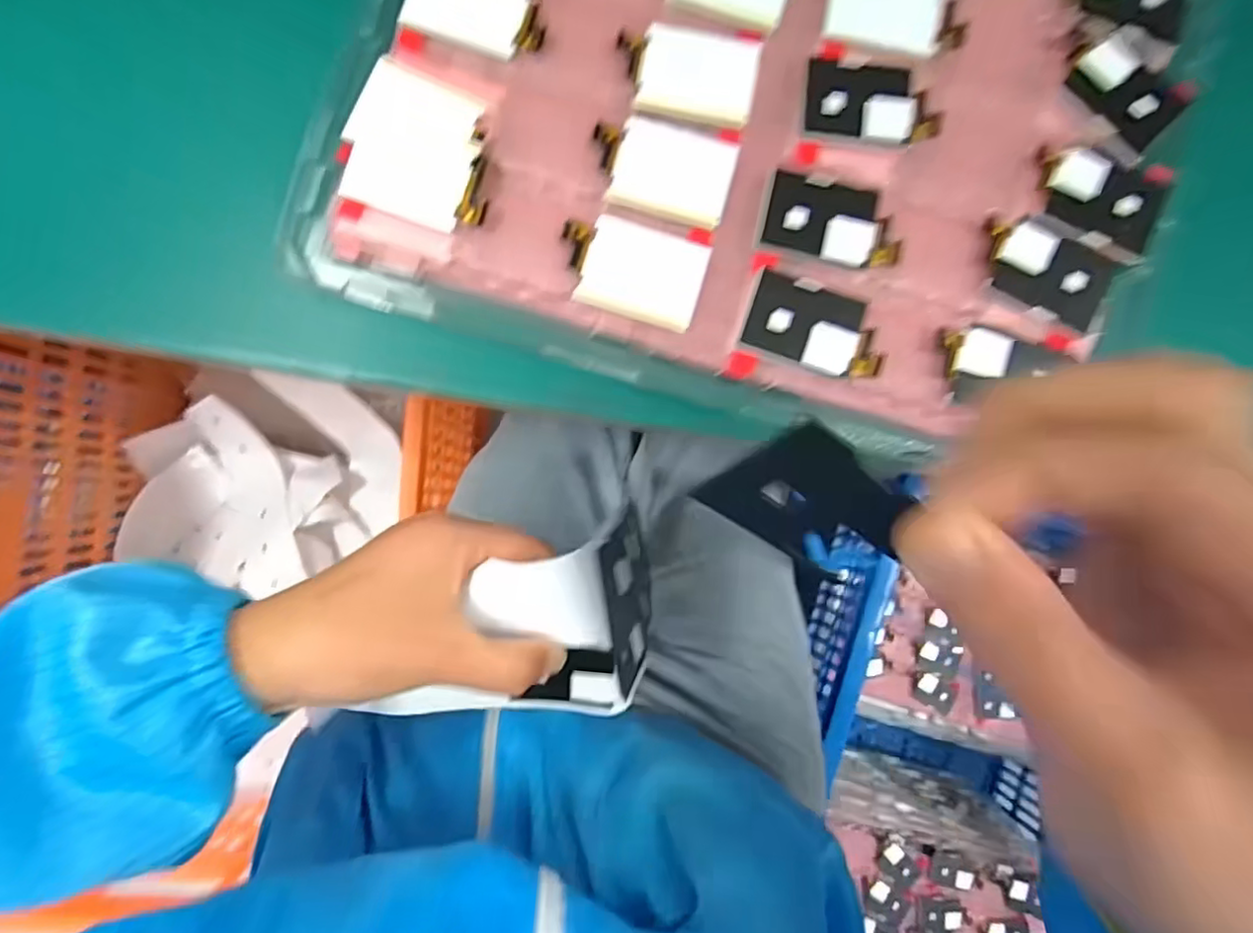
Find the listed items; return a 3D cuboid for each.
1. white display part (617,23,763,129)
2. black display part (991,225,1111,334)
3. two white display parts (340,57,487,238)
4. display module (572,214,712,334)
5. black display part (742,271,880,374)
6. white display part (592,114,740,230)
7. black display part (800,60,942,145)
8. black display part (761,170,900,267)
[{"bbox_3d":[0.026,-0.163,0.261,0.056,0.004,0.037,9,87,-3],"label":"white display part"},{"bbox_3d":[0.175,-0.081,0.262,0.048,0.008,0.031,28,86,-1],"label":"black display part"},{"bbox_3d":[-0.080,-0.126,0.252,0.060,0.007,0.056,20,86,-2],"label":"two white display parts"},{"bbox_3d":[0.007,-0.079,0.255,0.047,0.006,0.039,17,87,-2],"label":"display module"},{"bbox_3d":[0.077,-0.056,0.257,0.056,0.004,0.031,19,90,1],"label":"black display part"},{"bbox_3d":[0.015,-0.122,0.258,0.055,0.004,0.038,14,87,-2],"label":"white display part"},{"bbox_3d":[0.101,-0.152,0.263,0.054,0.004,0.033,4,87,-3],"label":"black display part"},{"bbox_3d":[0.085,-0.102,0.260,0.055,0.004,0.033,13,87,-2],"label":"black display part"}]

